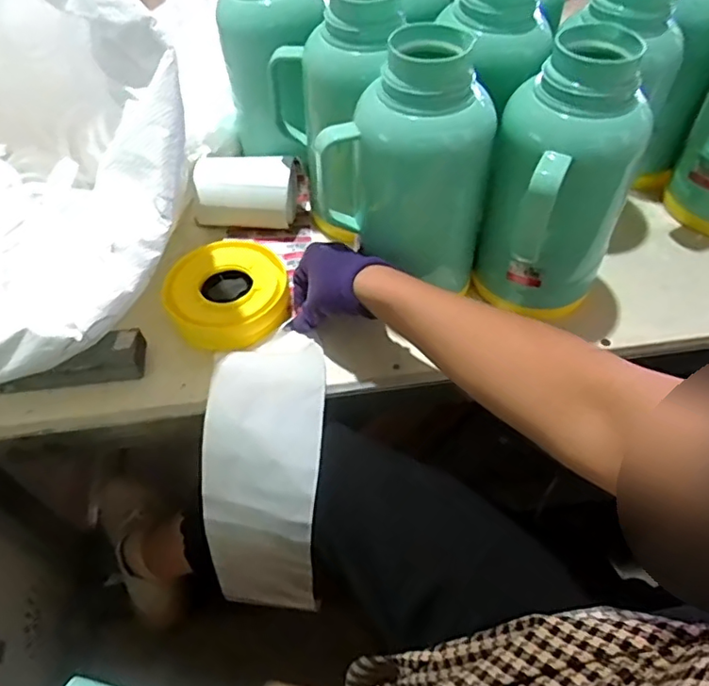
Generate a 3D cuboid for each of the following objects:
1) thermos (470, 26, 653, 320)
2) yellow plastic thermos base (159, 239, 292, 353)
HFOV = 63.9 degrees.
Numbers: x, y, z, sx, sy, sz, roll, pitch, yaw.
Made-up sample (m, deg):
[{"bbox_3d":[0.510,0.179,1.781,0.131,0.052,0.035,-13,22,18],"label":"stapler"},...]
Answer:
[{"bbox_3d":[0.186,-0.138,0.534,0.122,0.240,0.129,23,56,19],"label":"thermos"},{"bbox_3d":[-0.138,-0.054,0.623,0.126,0.038,0.130,-1,52,1],"label":"yellow plastic thermos base"}]

